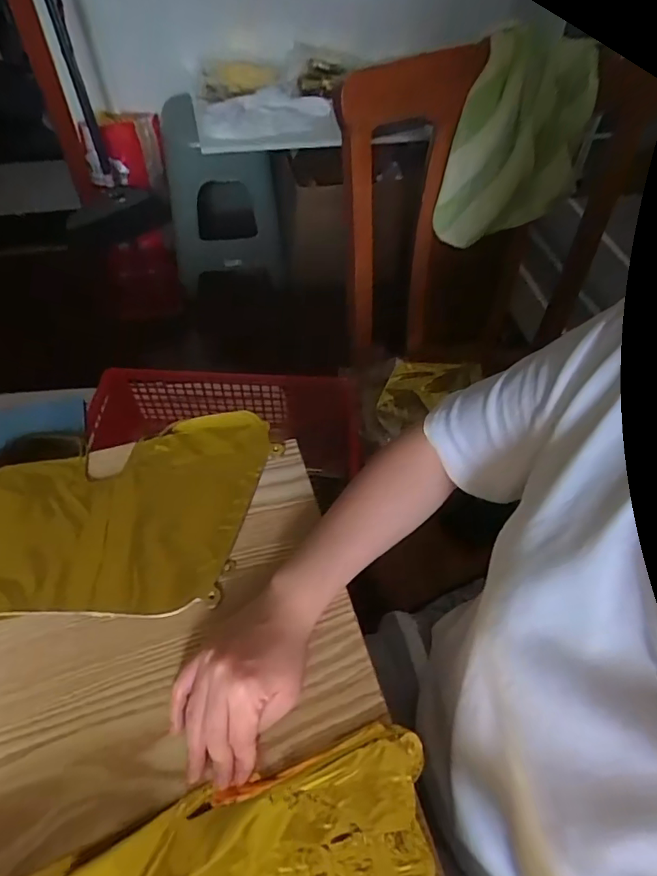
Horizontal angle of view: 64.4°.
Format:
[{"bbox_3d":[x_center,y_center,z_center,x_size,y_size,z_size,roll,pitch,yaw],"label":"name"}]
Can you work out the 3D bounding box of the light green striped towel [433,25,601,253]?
[{"bbox_3d":[0.256,-0.421,0.746,0.226,0.239,0.062,-18,47,-5],"label":"light green striped towel"}]

